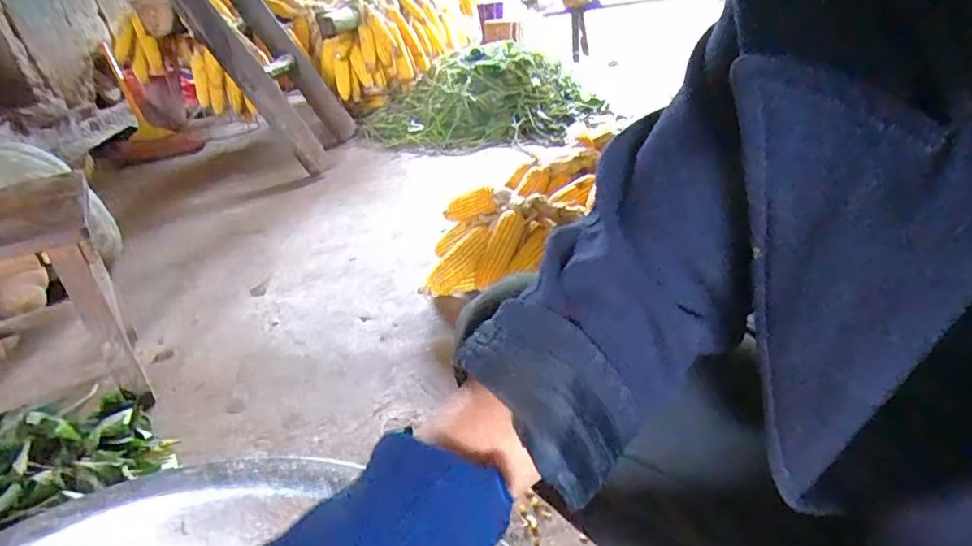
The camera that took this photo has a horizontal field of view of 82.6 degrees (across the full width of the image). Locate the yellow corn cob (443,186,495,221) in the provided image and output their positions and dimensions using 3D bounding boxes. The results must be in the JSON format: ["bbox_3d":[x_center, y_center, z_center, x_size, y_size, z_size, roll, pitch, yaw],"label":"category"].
[{"bbox_3d":[-0.040,-0.136,1.123,0.129,0.049,0.044,-17,26,23],"label":"yellow corn cob"}]

